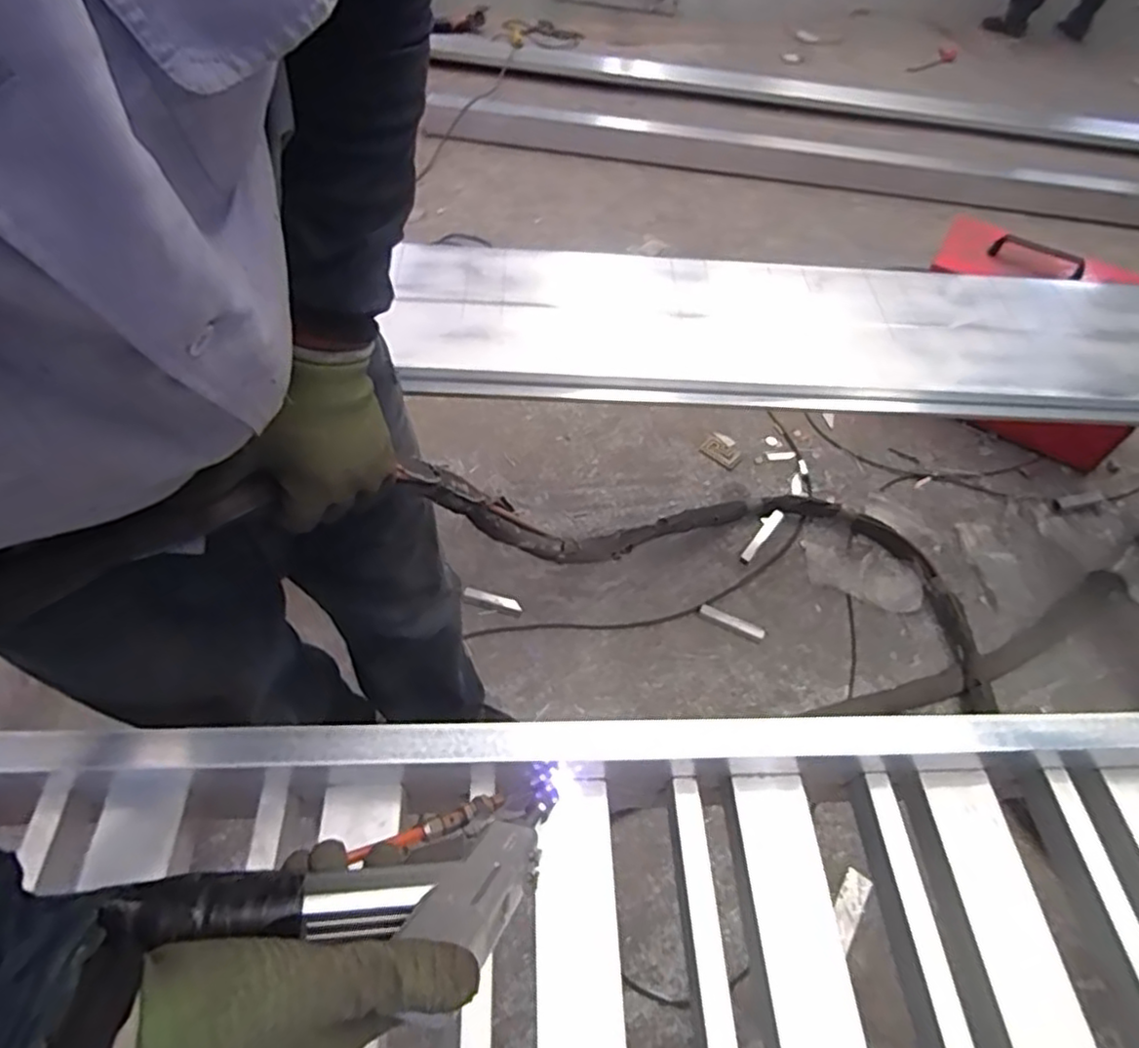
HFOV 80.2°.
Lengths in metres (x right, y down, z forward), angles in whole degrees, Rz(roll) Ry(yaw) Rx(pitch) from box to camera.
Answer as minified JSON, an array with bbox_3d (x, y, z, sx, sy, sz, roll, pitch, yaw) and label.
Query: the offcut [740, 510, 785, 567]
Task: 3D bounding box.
[{"bbox_3d":[0.409,0.024,1.457,0.034,0.019,0.164,36,59,19],"label":"offcut"}]

